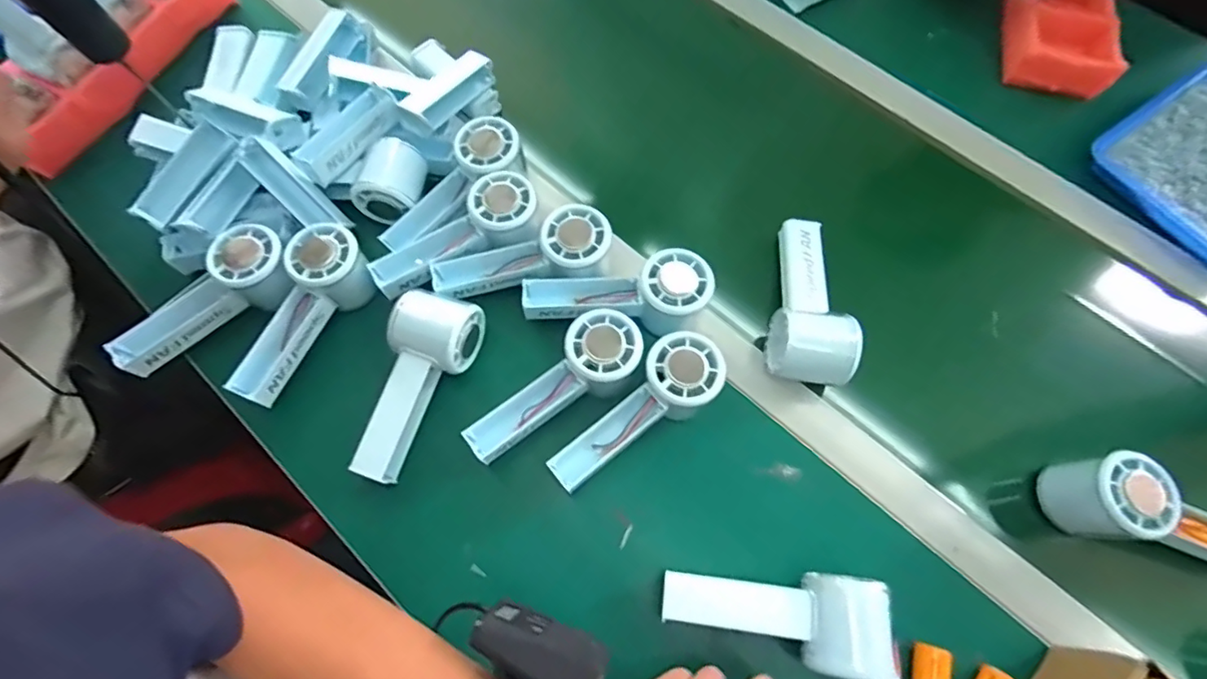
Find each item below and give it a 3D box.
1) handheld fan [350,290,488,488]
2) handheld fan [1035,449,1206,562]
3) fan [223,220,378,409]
[{"bbox_3d":[-0.153,0.035,0.439,0.057,0.052,0.149,23,82,9],"label":"handheld fan"},{"bbox_3d":[0.408,0.128,0.396,0.151,0.067,0.053,15,69,6],"label":"handheld fan"},{"bbox_3d":[-0.250,-0.022,0.446,0.054,0.049,0.146,29,71,11],"label":"fan"}]

